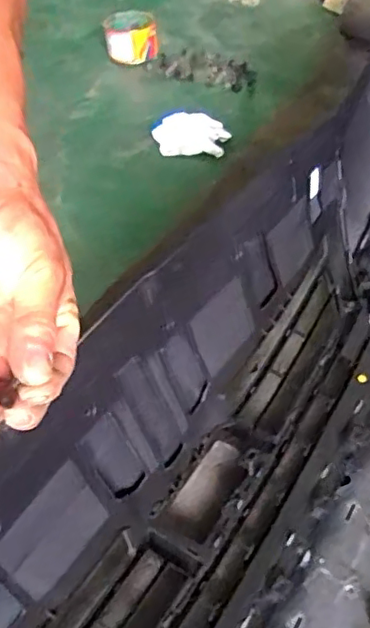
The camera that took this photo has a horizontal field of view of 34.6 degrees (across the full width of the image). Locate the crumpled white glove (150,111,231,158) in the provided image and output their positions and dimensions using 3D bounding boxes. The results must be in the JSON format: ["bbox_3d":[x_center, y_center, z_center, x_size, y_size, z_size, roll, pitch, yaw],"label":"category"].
[{"bbox_3d":[0.013,-0.451,1.498,0.191,0.040,0.160,8,48,7],"label":"crumpled white glove"}]

